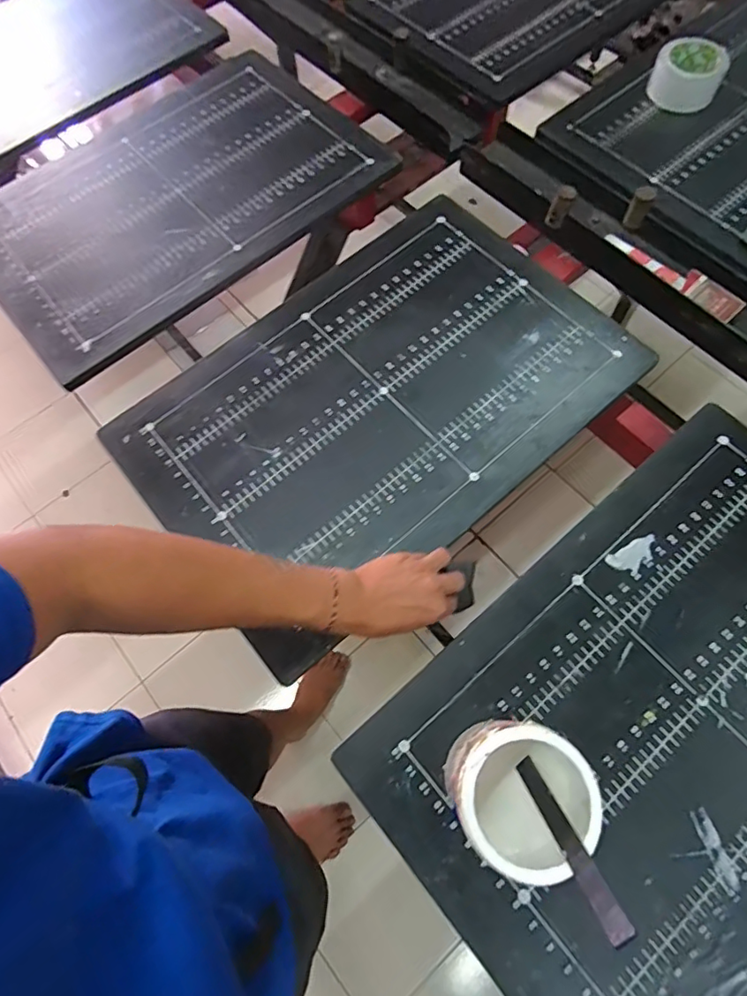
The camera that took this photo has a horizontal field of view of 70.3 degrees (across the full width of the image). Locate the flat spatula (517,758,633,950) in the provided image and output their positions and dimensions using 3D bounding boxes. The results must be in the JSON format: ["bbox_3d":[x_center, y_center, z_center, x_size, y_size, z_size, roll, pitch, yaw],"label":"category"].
[{"bbox_3d":[0.136,0.240,0.379,0.015,0.163,0.011,-13,97,-3],"label":"flat spatula"}]

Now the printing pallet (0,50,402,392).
[{"bbox_3d":[-0.309,-0.464,0.802,0.577,0.016,0.399,-39,71,-13],"label":"printing pallet"}]

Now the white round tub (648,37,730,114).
[{"bbox_3d":[0.487,-0.655,0.824,0.101,0.053,0.094,-1,67,2],"label":"white round tub"}]

